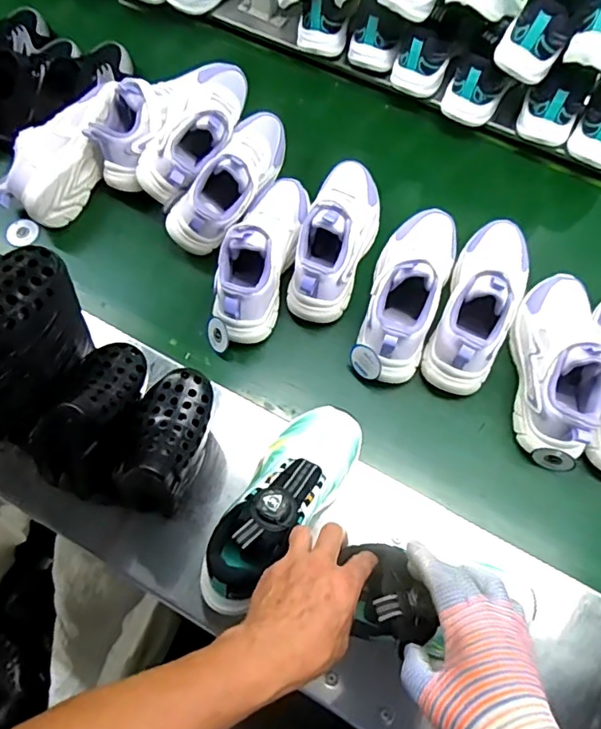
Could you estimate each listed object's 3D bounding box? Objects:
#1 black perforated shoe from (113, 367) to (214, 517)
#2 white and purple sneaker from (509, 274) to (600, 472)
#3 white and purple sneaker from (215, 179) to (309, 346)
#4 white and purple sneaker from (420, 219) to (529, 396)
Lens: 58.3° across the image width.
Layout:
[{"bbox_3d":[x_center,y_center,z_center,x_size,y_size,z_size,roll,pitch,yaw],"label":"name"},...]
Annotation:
[{"bbox_3d":[-0.132,0.086,0.558,0.070,0.150,0.135,22,68,11],"label":"black perforated shoe"},{"bbox_3d":[0.317,-0.007,0.655,0.095,0.125,0.244,15,67,8],"label":"white and purple sneaker"},{"bbox_3d":[-0.053,-0.154,0.714,0.087,0.120,0.245,13,67,7],"label":"white and purple sneaker"},{"bbox_3d":[0.233,-0.085,0.685,0.092,0.126,0.247,20,68,10],"label":"white and purple sneaker"}]

